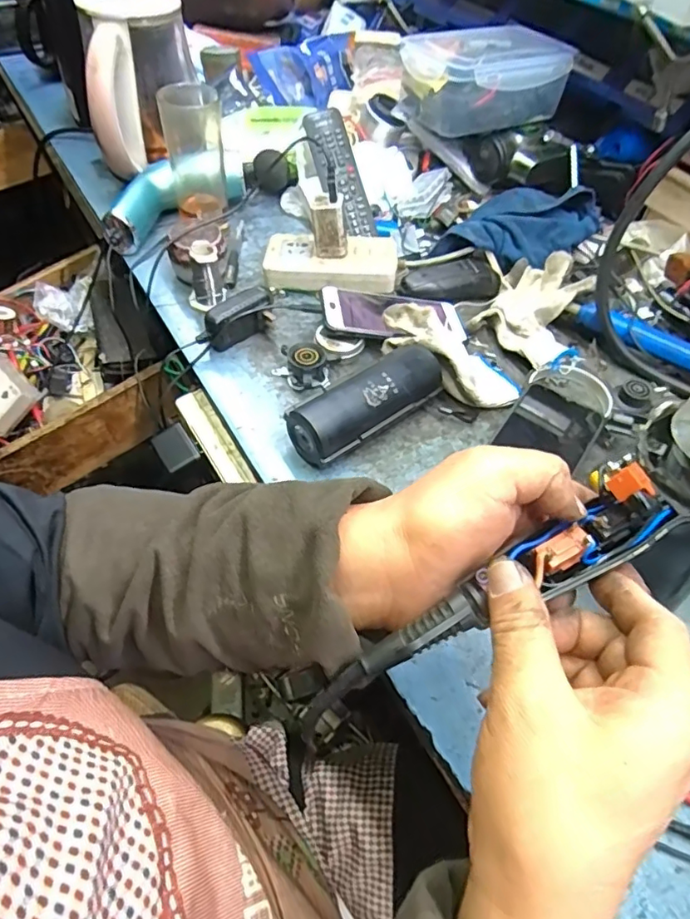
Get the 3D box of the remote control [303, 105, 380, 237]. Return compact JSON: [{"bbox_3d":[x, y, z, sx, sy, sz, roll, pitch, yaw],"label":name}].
[{"bbox_3d":[-0.007,-0.357,0.684,0.057,0.023,0.169,-18,86,-18],"label":"remote control"}]

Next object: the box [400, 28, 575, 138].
[{"bbox_3d":[0.173,-0.484,0.706,0.191,0.083,0.126,-21,57,-20],"label":"box"}]

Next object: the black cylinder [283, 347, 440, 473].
[{"bbox_3d":[0.020,-0.050,0.497,0.153,0.050,0.049,-32,61,-26],"label":"black cylinder"}]

